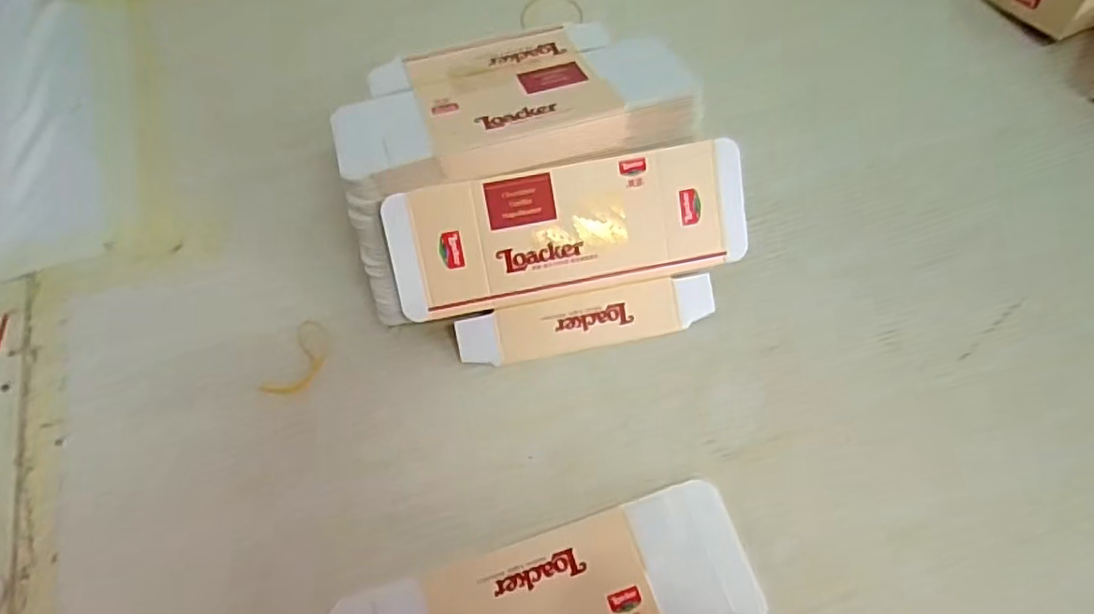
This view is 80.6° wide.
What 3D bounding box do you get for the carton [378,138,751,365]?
[{"bbox_3d":[0.017,-0.027,0.352,0.192,0.006,0.099,-11,102,-8],"label":"carton"}]

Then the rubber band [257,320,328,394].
[{"bbox_3d":[-0.134,0.029,0.351,0.024,0.004,0.046,21,65,10],"label":"rubber band"}]

